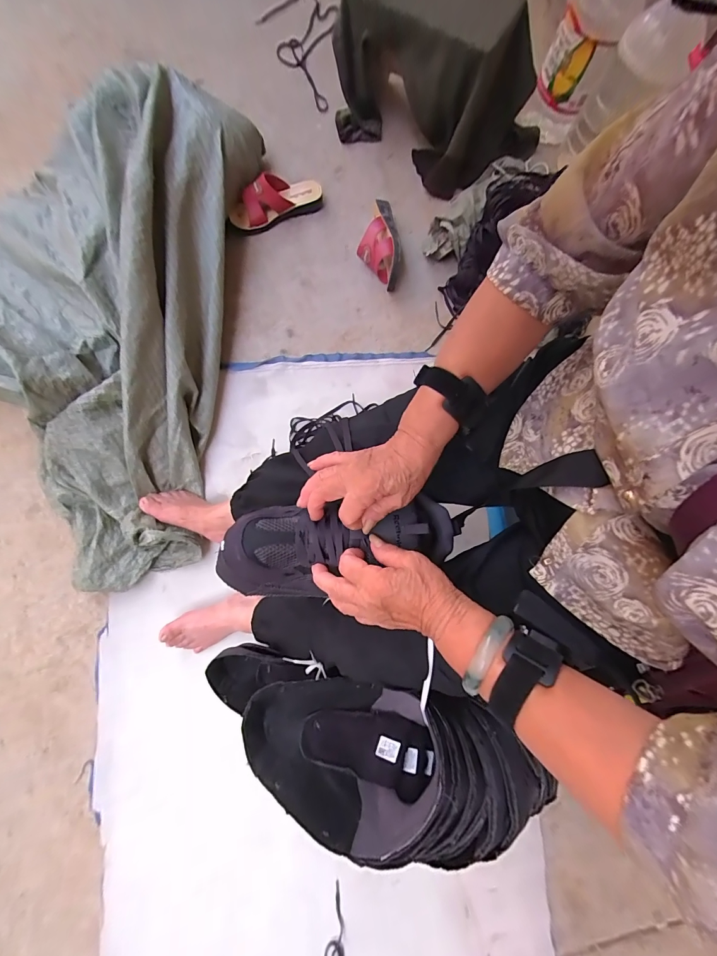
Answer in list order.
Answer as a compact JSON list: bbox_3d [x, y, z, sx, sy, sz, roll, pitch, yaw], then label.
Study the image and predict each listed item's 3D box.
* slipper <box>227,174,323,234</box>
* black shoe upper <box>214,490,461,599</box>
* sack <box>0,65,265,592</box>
[{"bbox_3d":[-0.209,-0.691,0.896,0.243,0.075,0.082,-23,79,-5],"label":"slipper"},{"bbox_3d":[-0.020,0.068,0.393,0.253,0.068,0.098,-9,78,-8],"label":"black shoe upper"},{"bbox_3d":[-0.550,-0.347,0.747,0.524,0.203,1.102,3,78,0],"label":"sack"}]

